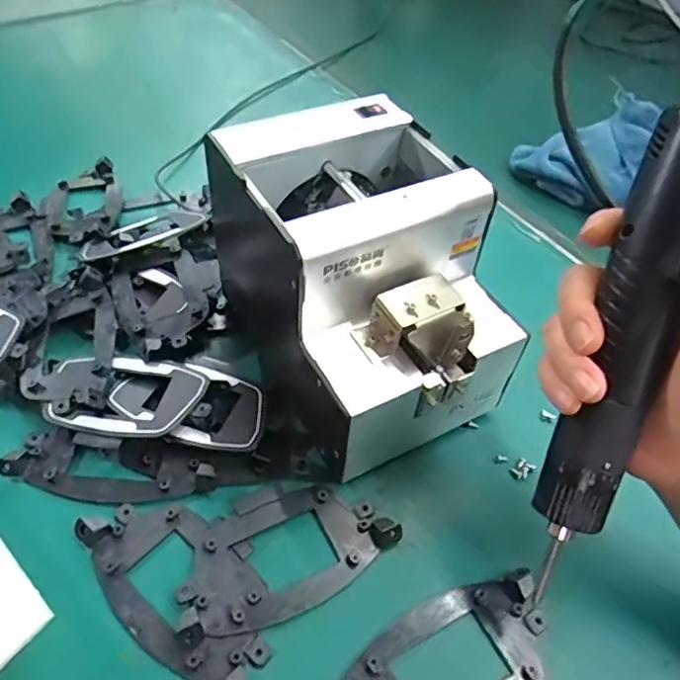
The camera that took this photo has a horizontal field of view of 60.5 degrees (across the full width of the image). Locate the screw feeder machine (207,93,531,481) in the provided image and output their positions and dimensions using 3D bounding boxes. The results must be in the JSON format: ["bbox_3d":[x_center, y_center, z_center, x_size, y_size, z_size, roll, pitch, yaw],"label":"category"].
[{"bbox_3d":[0.008,-0.039,0.372,0.132,0.144,0.190,-22,54,-21],"label":"screw feeder machine"}]

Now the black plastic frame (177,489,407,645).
[{"bbox_3d":[-0.031,0.115,0.324,0.120,0.011,0.069,-18,53,-18],"label":"black plastic frame"}]

